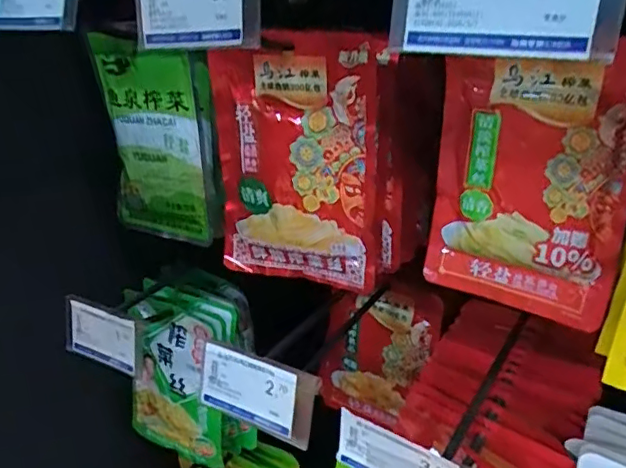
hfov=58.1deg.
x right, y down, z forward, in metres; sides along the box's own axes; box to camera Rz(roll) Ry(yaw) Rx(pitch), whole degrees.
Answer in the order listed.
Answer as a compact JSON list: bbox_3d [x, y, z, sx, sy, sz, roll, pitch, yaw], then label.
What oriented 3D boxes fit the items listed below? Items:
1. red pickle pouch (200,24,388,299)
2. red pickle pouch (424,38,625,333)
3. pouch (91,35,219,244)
[{"bbox_3d":[-0.015,-0.041,0.363,0.107,0.166,0.027,10,26,20],"label":"red pickle pouch"},{"bbox_3d":[0.125,-0.028,0.332,0.107,0.152,0.011,15,27,31],"label":"red pickle pouch"},{"bbox_3d":[-0.118,-0.068,0.422,0.107,0.147,0.028,9,25,29],"label":"pouch"}]

